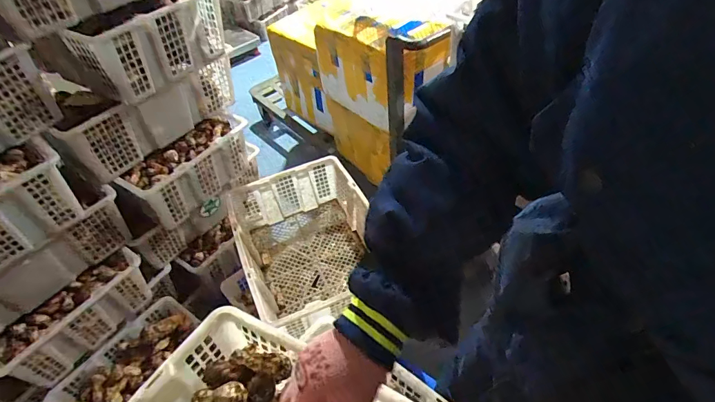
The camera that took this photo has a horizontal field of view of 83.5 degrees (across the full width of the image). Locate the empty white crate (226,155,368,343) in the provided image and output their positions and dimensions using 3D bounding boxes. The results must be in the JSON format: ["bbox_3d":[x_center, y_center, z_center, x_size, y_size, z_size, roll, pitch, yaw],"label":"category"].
[{"bbox_3d":[-0.135,0.114,1.126,0.366,0.175,0.442,-20,48,-15],"label":"empty white crate"}]

